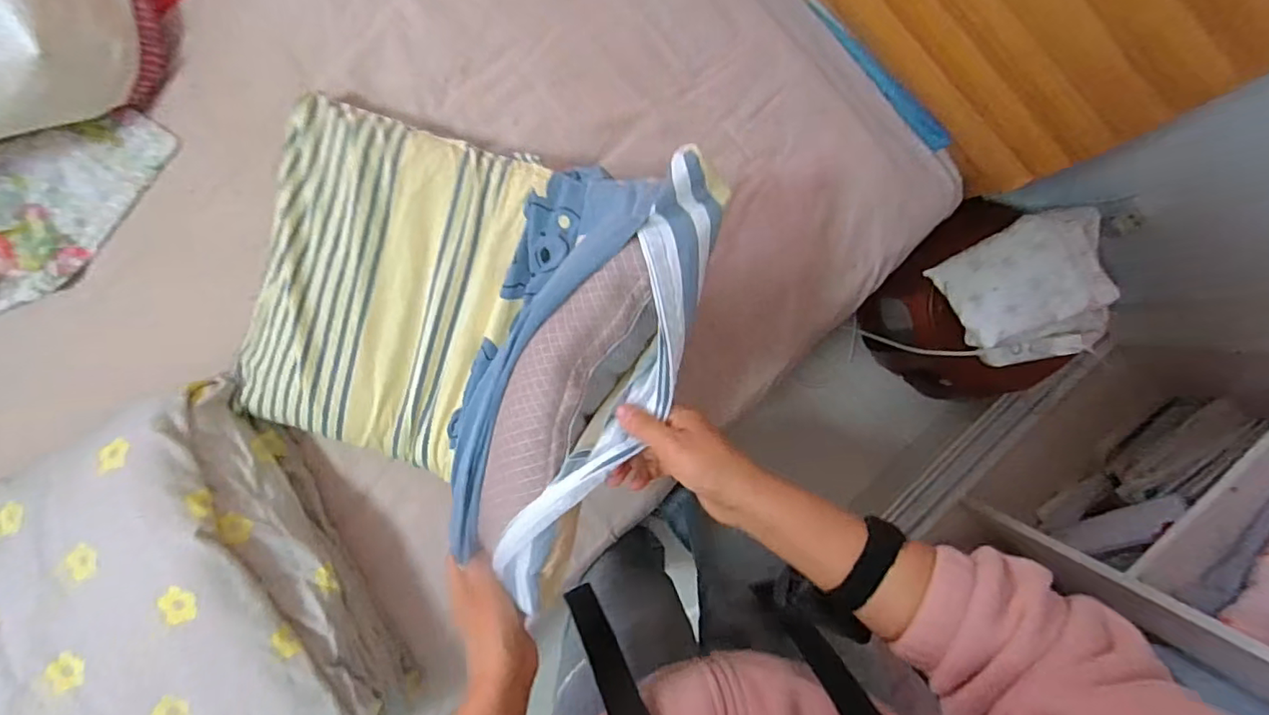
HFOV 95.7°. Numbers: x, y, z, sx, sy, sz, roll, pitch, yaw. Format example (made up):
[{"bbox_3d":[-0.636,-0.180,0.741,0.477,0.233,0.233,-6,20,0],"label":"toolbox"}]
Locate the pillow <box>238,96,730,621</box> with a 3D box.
[{"bbox_3d":[-0.217,-0.047,0.590,0.488,0.343,0.401,14,93,-5],"label":"pillow"}]

